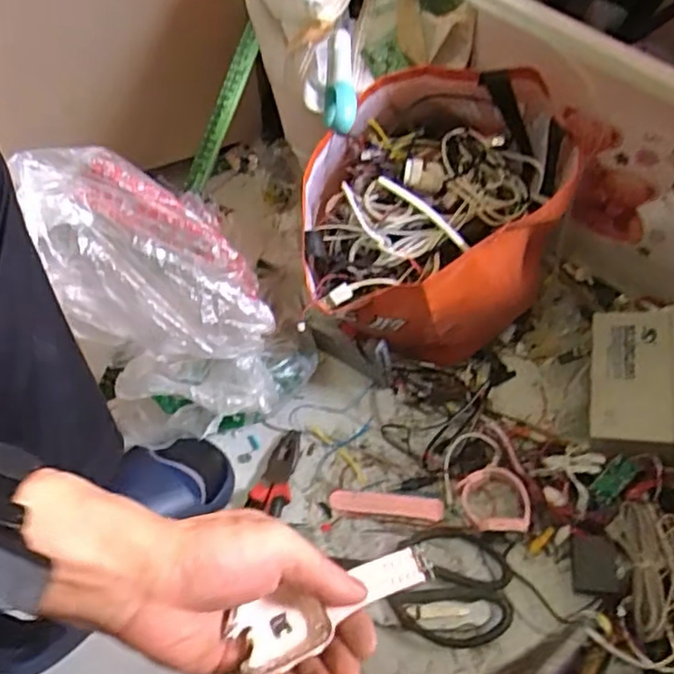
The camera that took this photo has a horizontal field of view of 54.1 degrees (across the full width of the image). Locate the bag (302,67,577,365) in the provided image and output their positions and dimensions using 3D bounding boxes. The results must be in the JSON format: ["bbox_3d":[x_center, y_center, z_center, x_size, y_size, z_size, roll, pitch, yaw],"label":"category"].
[{"bbox_3d":[0.094,-0.110,0.678,0.247,0.210,0.219,-4,62,-3],"label":"bag"}]

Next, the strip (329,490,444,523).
[{"bbox_3d":[0.052,0.175,0.686,0.117,0.006,0.024,6,68,1],"label":"strip"}]

